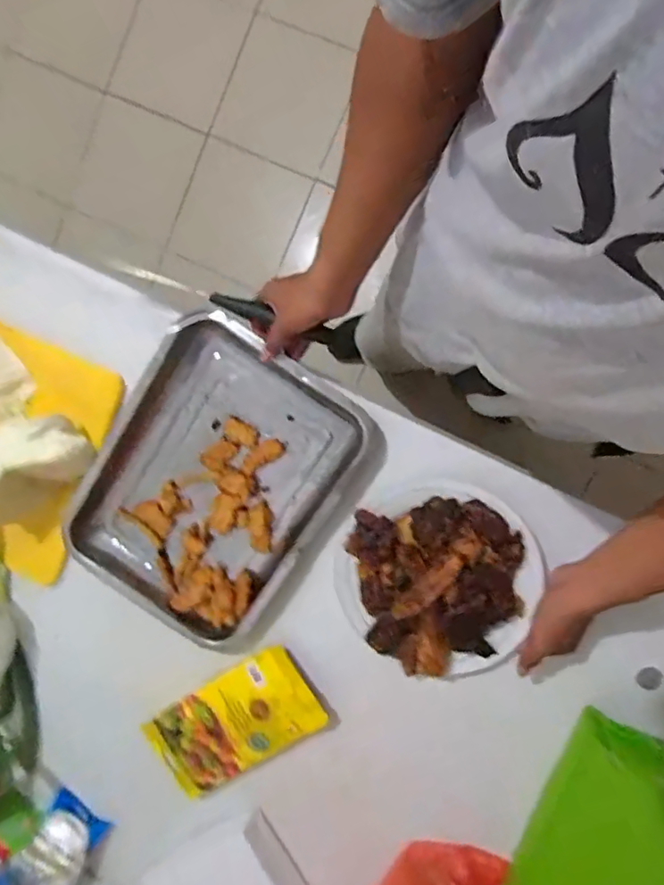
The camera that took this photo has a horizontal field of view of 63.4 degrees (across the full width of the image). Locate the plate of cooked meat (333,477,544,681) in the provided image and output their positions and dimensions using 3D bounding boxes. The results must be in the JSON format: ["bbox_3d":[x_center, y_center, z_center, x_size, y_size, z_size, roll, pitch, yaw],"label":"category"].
[{"bbox_3d":[0.109,0.150,0.580,0.210,0.048,0.209,1,95,8],"label":"plate of cooked meat"}]

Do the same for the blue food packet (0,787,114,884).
[{"bbox_3d":[-0.357,0.529,0.680,0.090,0.021,0.129,30,66,14],"label":"blue food packet"}]

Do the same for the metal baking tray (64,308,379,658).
[{"bbox_3d":[-0.135,0.052,0.626,0.252,0.053,0.342,34,100,3],"label":"metal baking tray"}]

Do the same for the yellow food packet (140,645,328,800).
[{"bbox_3d":[-0.117,0.340,0.654,0.204,0.021,0.113,-34,87,7],"label":"yellow food packet"}]

